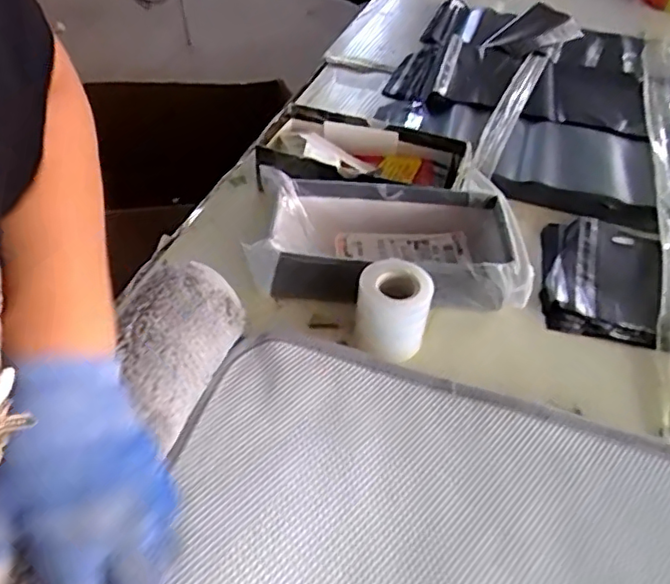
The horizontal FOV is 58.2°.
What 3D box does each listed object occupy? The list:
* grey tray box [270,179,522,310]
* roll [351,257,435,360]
[{"bbox_3d":[0.052,-0.040,0.565,0.228,0.060,0.132,8,40,2],"label":"grey tray box"},{"bbox_3d":[0.047,0.013,0.503,0.061,0.057,0.064,4,41,-3],"label":"roll"}]

